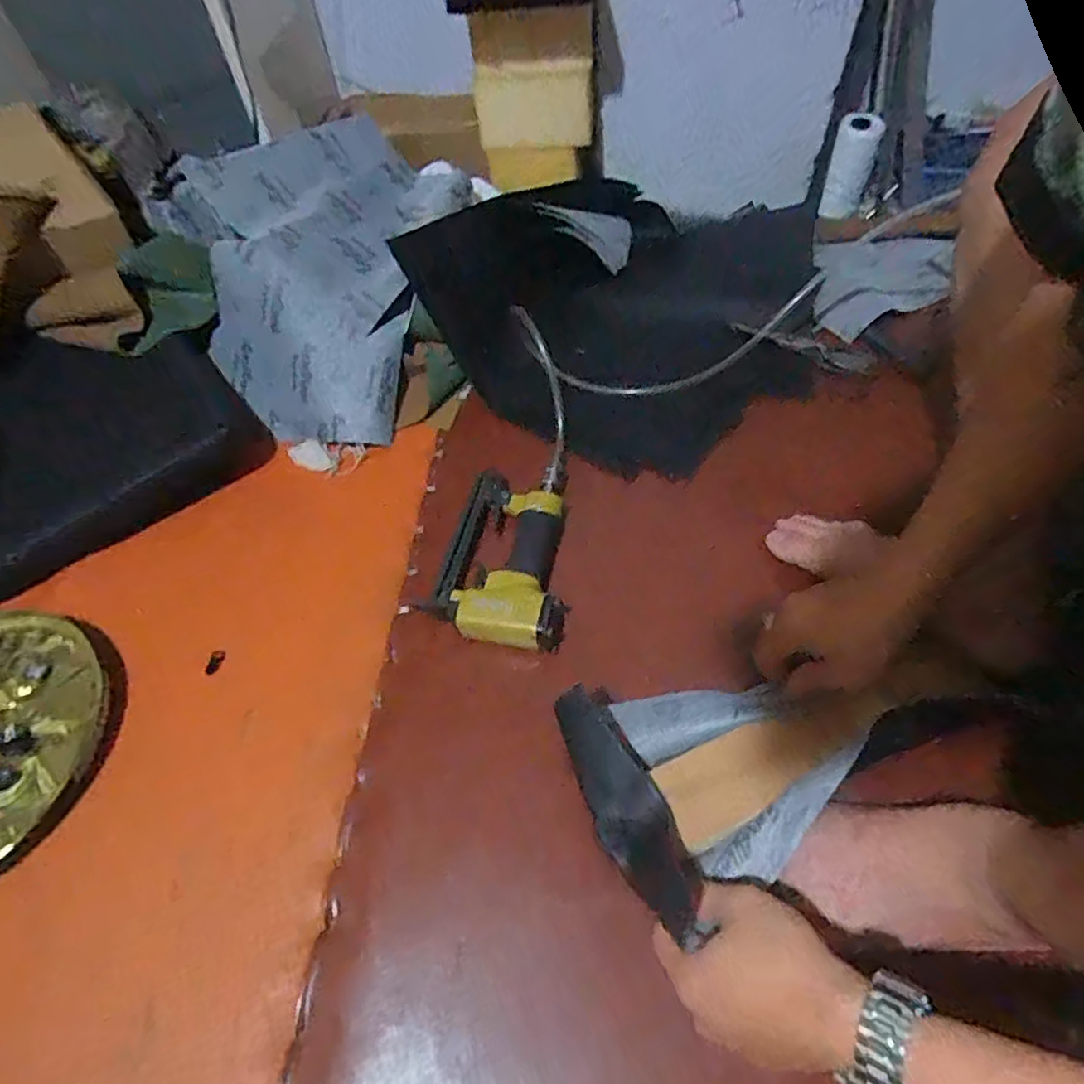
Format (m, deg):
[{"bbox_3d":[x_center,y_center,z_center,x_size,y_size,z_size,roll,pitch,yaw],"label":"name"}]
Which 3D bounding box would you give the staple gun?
[{"bbox_3d":[-0.029,0.013,0.634,0.140,0.043,0.198,13,55,11],"label":"staple gun"}]

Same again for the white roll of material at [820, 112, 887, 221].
[{"bbox_3d":[0.473,-0.575,0.952,0.064,0.131,0.074,20,57,17],"label":"white roll of material"}]

